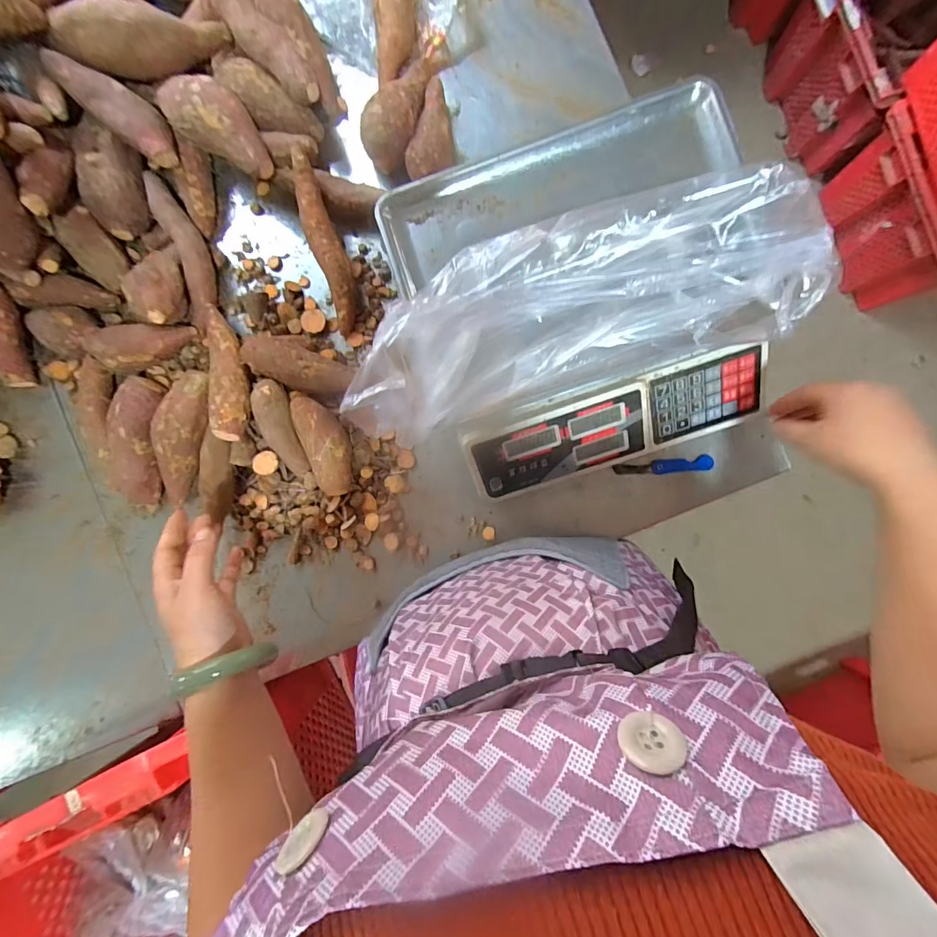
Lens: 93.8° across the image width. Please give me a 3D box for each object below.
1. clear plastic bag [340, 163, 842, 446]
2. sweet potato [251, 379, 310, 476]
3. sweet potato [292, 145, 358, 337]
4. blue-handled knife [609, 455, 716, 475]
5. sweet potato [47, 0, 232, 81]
[{"bbox_3d":[0.081,-0.139,0.368,0.352,0.130,0.136,-16,86,2],"label":"clear plastic bag"},{"bbox_3d":[-0.214,-0.046,0.504,0.036,0.029,0.114,-19,102,2],"label":"sweet potato"},{"bbox_3d":[-0.164,-0.256,0.506,0.036,0.034,0.193,-15,103,2],"label":"sweet potato"},{"bbox_3d":[0.228,-0.002,0.516,0.113,0.013,0.017,-5,86,3],"label":"blue-handled knife"},{"bbox_3d":[-0.344,-0.448,0.457,0.177,0.049,0.053,-10,86,-12],"label":"sweet potato"}]

